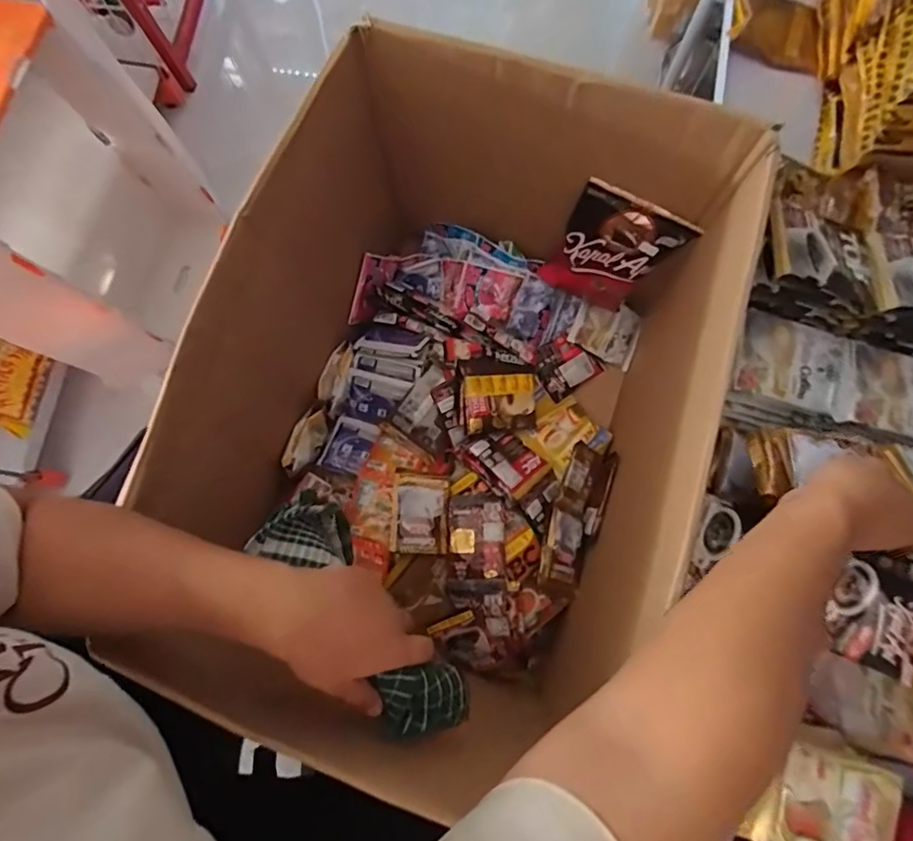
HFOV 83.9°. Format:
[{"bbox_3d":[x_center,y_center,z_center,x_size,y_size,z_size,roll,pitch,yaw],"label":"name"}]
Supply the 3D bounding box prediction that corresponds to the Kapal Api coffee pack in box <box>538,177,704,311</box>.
[{"bbox_3d":[0.191,-0.203,0.625,0.137,0.169,0.054,25,82,5],"label":"Kapal Api coffee pack in box"}]

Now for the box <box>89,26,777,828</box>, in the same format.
[{"bbox_3d":[0.005,-0.035,0.566,0.439,0.329,0.561,16,81,4],"label":"box"}]

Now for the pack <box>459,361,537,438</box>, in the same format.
[{"bbox_3d":[0.055,-0.033,0.679,0.106,0.023,0.096,-5,87,-23],"label":"pack"}]

